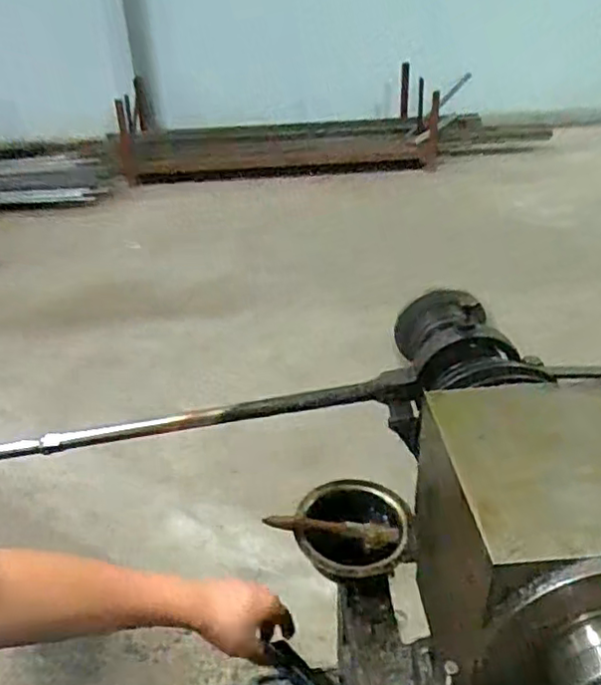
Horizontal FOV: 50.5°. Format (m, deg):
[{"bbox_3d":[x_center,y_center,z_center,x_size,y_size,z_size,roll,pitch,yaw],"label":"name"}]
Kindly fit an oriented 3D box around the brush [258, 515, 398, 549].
[{"bbox_3d":[0.035,0.208,0.714,0.149,0.018,0.024,9,31,-7],"label":"brush"}]

